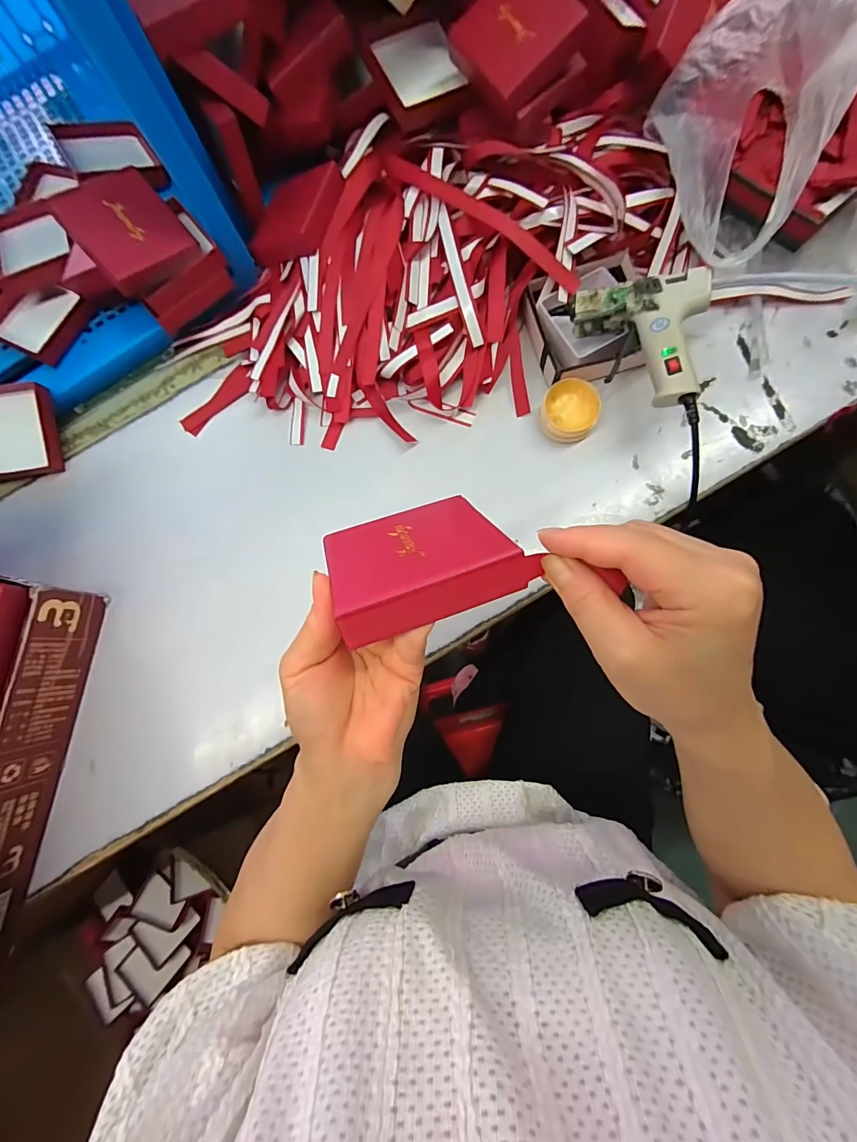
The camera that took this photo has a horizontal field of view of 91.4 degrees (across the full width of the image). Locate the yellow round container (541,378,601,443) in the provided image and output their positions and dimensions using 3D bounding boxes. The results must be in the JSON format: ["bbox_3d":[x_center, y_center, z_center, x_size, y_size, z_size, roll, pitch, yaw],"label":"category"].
[{"bbox_3d":[0.135,-0.153,0.400,0.051,0.019,0.053,-1,80,6],"label":"yellow round container"}]

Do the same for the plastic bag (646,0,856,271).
[{"bbox_3d":[0.342,-0.371,0.357,0.272,0.149,0.239,-3,80,5],"label":"plastic bag"}]

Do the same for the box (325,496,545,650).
[{"bbox_3d":[-0.006,-0.007,0.219,0.090,0.092,0.018,-19,124,-14],"label":"box"}]

